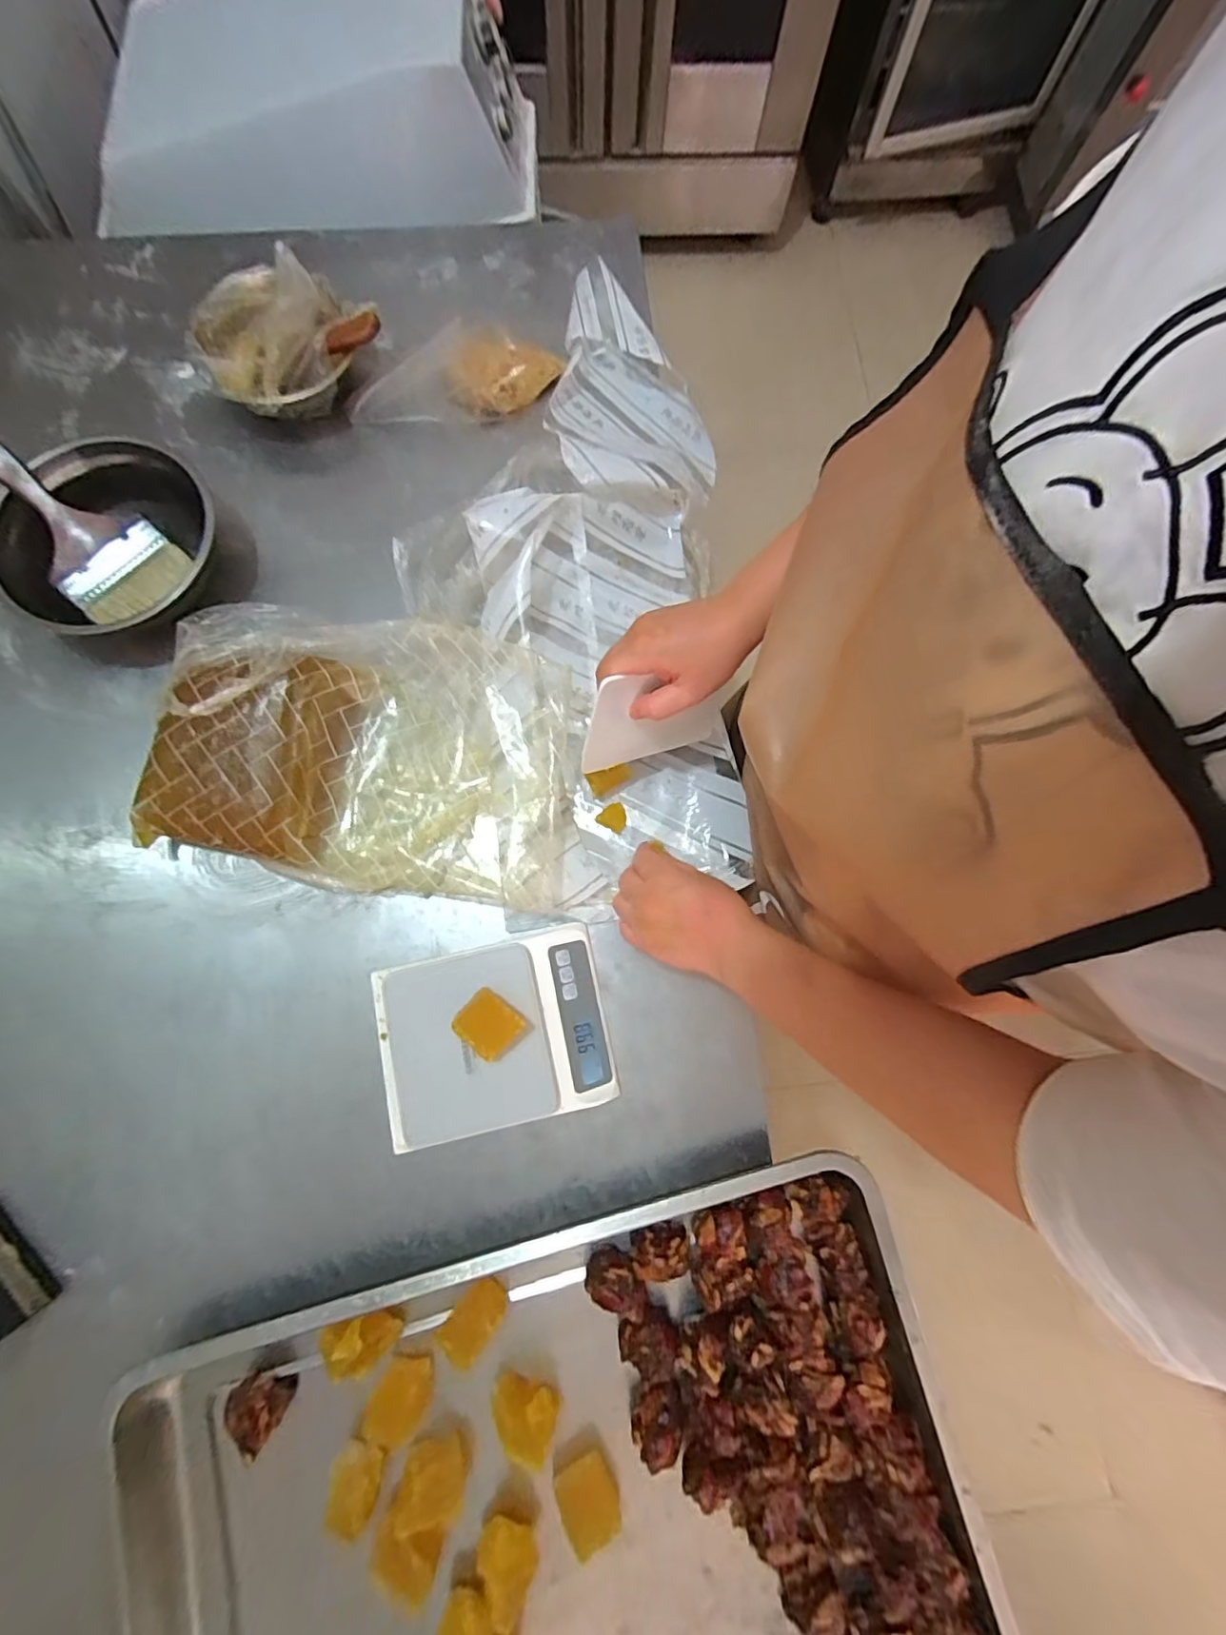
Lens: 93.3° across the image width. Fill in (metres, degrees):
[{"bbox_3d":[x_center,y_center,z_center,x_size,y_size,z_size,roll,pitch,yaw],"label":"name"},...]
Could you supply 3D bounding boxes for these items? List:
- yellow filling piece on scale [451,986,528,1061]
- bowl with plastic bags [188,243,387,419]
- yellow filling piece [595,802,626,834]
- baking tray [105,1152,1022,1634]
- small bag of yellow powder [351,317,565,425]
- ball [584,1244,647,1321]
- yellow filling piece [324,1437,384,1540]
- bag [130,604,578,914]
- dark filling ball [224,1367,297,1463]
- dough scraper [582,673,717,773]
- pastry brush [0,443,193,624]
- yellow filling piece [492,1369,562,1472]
[{"bbox_3d":[-0.099,0.167,0.469,0.047,0.026,0.042,38,80,6],"label":"yellow filling piece on scale"},{"bbox_3d":[-0.340,-0.498,0.596,0.177,0.087,0.161,0,78,-2],"label":"bowl with plastic bags"},{"bbox_3d":[0.001,-0.002,0.544,0.027,0.009,0.027,28,79,4],"label":"yellow filling piece"},{"bbox_3d":[-0.049,0.521,0.421,0.614,0.049,0.385,-14,79,-4],"label":"baking tray"},{"bbox_3d":[-0.164,-0.463,0.609,0.221,0.054,0.065,-24,80,-6],"label":"small bag of yellow powder"},{"bbox_3d":[0.003,0.366,0.462,0.049,0.033,0.045,0,78,-2],"label":"ball"},{"bbox_3d":[-0.188,0.486,0.420,0.033,0.023,0.041,9,78,0],"label":"yellow filling piece"},{"bbox_3d":[-0.209,-0.063,0.516,0.350,0.073,0.245,7,78,0],"label":"bag"},{"bbox_3d":[-0.268,0.444,0.436,0.040,0.043,0.034,33,79,5],"label":"dark filling ball"},{"bbox_3d":[0.038,-0.086,0.497,0.129,0.089,0.009,-12,51,-24],"label":"dough scraper"},{"bbox_3d":[-0.515,-0.279,0.545,0.203,0.014,0.102,44,80,-13],"label":"pastry brush"},{"bbox_3d":[-0.069,0.454,0.441,0.050,0.047,0.030,17,79,2],"label":"yellow filling piece"}]

